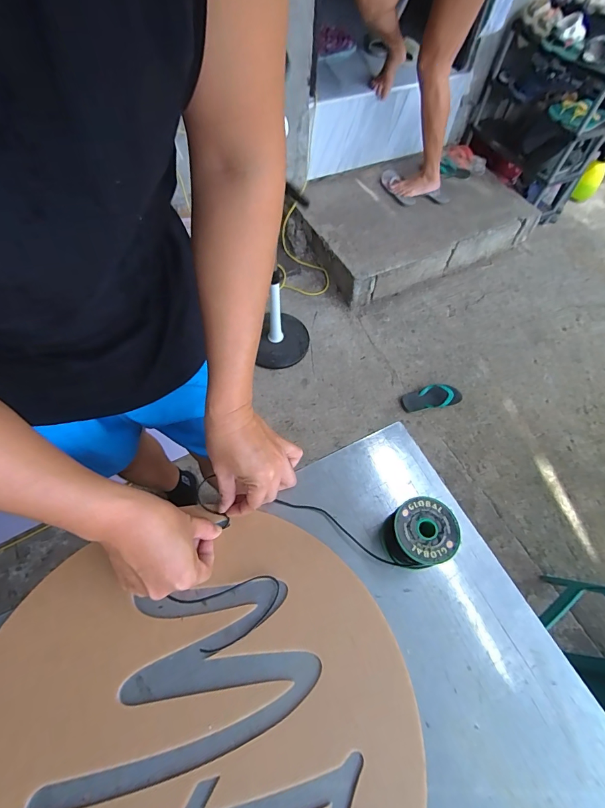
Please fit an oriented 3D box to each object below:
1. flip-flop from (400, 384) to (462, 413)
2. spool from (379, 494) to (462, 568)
[{"bbox_3d":[0.492,-0.027,1.429,0.237,0.038,0.098,-14,61,-11],"label":"flip-flop"},{"bbox_3d":[0.133,0.151,0.434,0.067,0.067,0.067,1,61,-3],"label":"spool"}]

